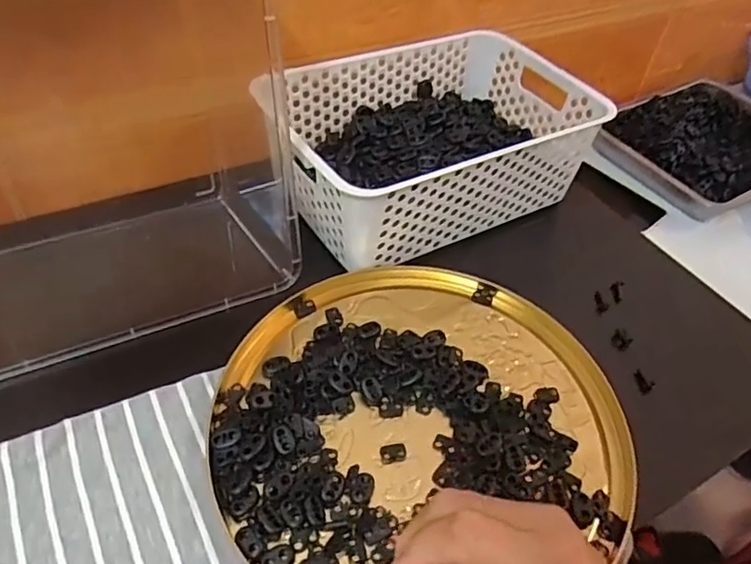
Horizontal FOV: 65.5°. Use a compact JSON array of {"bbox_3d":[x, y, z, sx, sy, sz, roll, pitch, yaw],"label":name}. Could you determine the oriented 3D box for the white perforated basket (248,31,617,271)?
[{"bbox_3d":[0.052,-0.145,0.588,0.298,0.095,0.200,-22,53,-24],"label":"white perforated basket"}]

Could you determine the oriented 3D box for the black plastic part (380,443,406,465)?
[{"bbox_3d":[0.013,0.120,0.412,0.018,0.004,0.014,-8,48,-13],"label":"black plastic part"}]

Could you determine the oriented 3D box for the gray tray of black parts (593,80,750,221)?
[{"bbox_3d":[0.510,-0.214,0.891,0.328,0.043,0.231,-23,53,-25],"label":"gray tray of black parts"}]

